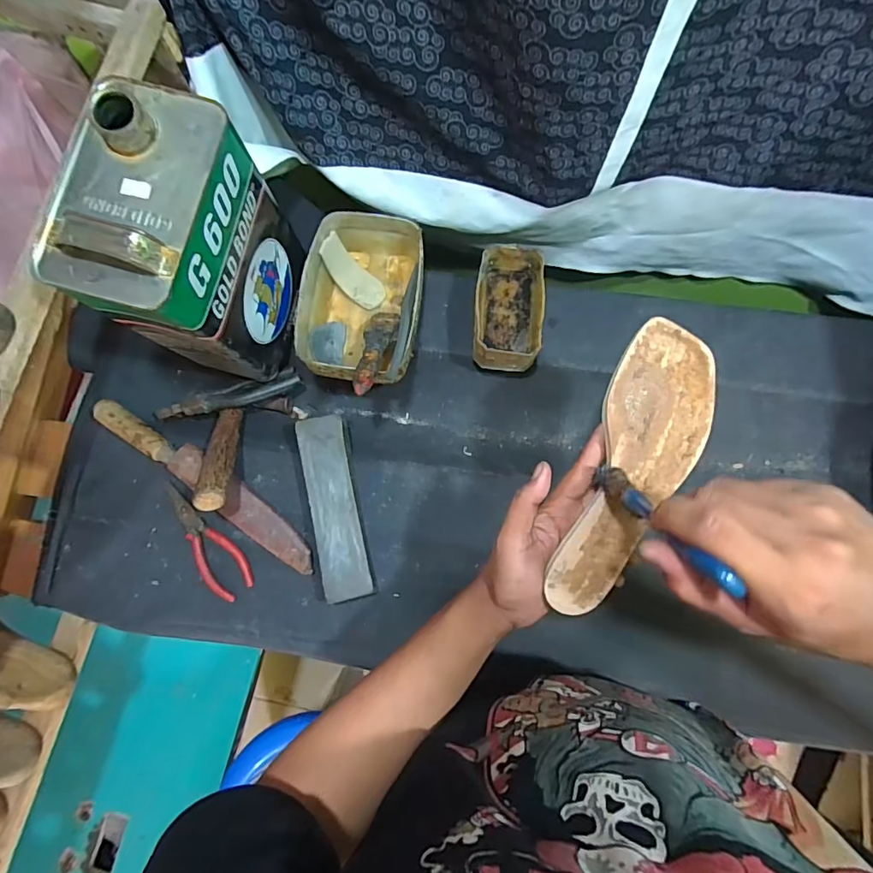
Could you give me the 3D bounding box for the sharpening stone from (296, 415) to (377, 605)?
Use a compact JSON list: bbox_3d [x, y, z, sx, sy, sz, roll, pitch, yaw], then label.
[{"bbox_3d":[-0.108,0.076,0.540,0.048,0.040,0.195,-13,78,-1],"label":"sharpening stone"}]

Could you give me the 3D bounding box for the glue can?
[{"bbox_3d":[-0.222,-0.161,0.464,0.111,0.234,0.166,13,78,4],"label":"glue can"}]

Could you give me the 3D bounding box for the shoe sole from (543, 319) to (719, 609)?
[{"bbox_3d":[0.152,0.027,0.381,0.079,0.016,0.234,21,90,6],"label":"shoe sole"}]

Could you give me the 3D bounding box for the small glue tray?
[{"bbox_3d":[0.080,-0.140,0.550,0.076,0.052,0.133,4,78,2],"label":"small glue tray"}]

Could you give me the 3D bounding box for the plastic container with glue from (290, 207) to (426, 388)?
[{"bbox_3d":[-0.081,-0.145,0.554,0.127,0.073,0.204,5,78,2],"label":"plastic container with glue"}]

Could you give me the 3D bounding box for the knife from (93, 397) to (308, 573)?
[{"bbox_3d":[-0.253,0.051,0.545,0.290,0.035,0.043,37,81,8],"label":"knife"}]

